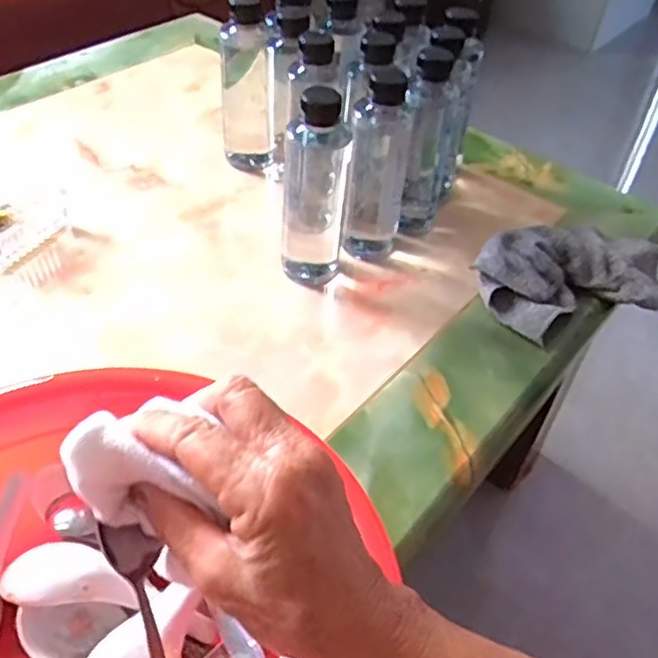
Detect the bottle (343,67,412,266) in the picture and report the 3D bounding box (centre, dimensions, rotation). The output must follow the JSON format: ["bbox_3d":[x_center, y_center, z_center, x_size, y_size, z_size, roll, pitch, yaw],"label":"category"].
[{"bbox_3d":[0.046,-0.147,0.627,0.049,0.175,0.047,14,45,9],"label":"bottle"}]

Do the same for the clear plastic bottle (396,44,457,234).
[{"bbox_3d":[0.092,-0.178,0.661,0.063,0.177,0.053,-18,49,-22],"label":"clear plastic bottle"}]

